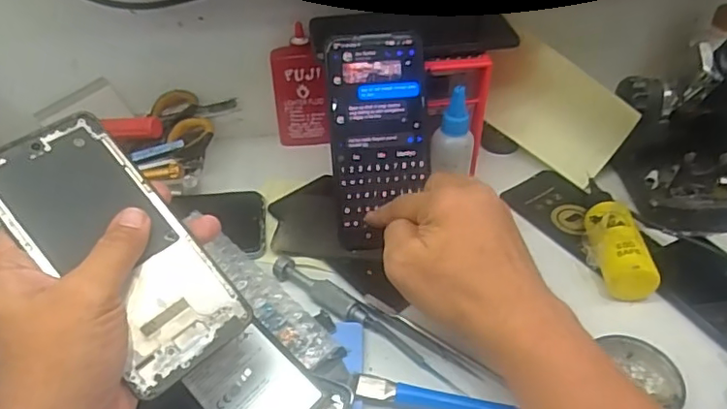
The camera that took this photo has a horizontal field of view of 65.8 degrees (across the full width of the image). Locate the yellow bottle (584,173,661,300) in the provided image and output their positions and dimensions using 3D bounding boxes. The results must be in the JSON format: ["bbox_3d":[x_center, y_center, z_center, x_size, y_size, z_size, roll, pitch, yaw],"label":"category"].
[{"bbox_3d":[0.196,0.019,0.455,0.036,0.037,0.134,-1,43,-3],"label":"yellow bottle"}]

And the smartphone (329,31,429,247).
[{"bbox_3d":[0.013,-0.050,0.446,0.076,0.165,0.004,-4,5,-5],"label":"smartphone"}]

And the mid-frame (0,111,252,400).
[{"bbox_3d":[-0.138,0.022,0.313,0.162,0.009,0.073,46,54,5],"label":"mid-frame"}]

